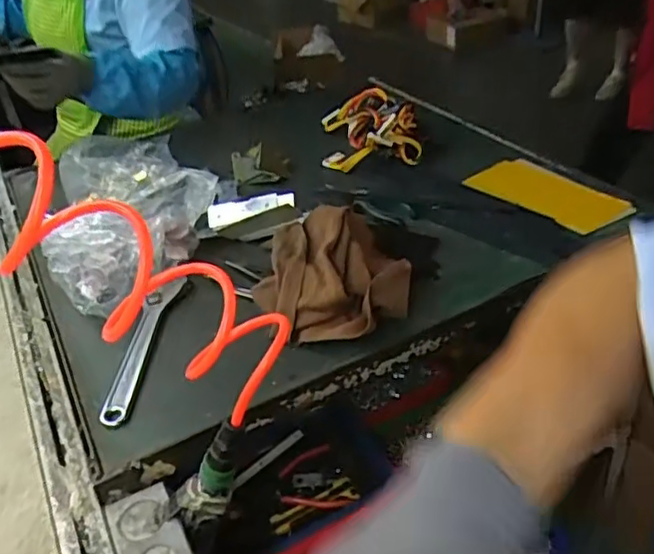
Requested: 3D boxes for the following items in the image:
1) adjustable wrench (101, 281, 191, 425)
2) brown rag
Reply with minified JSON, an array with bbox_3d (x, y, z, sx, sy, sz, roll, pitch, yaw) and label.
[{"bbox_3d":[-0.207,0.077,0.718,0.046,0.021,0.213,-2,35,7],"label":"adjustable wrench"},{"bbox_3d":[0.004,-0.013,0.761,0.185,0.067,0.213,-5,35,3],"label":"brown rag"}]

